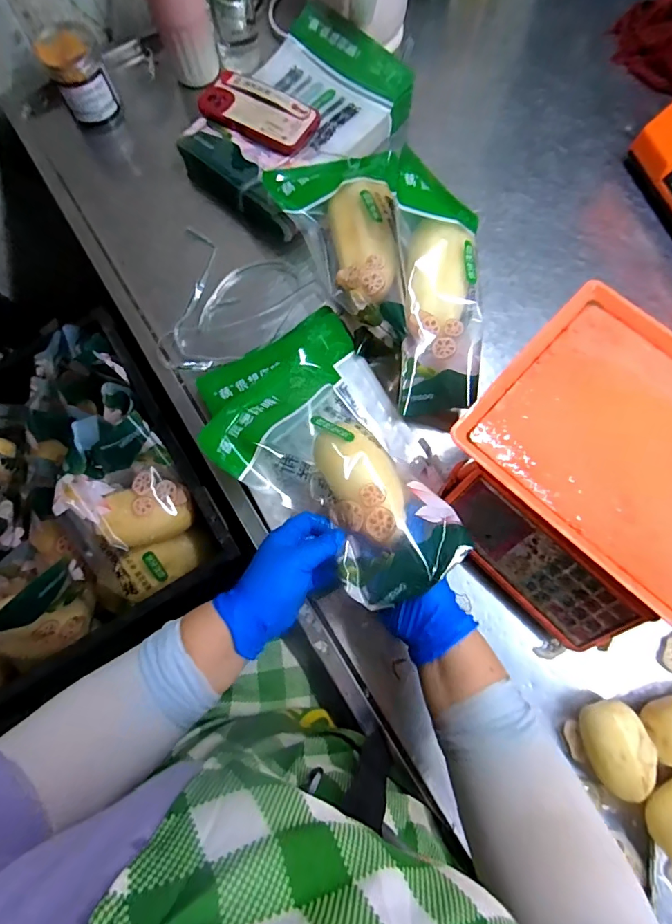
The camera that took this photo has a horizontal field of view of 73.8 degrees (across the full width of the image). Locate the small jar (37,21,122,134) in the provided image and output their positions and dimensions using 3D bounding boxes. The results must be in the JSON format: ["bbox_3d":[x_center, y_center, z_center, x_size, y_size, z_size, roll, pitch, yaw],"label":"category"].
[{"bbox_3d":[-0.366,-0.551,0.653,0.081,0.091,0.061,-23,76,-5],"label":"small jar"}]

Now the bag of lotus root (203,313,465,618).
[{"bbox_3d":[-0.009,-0.018,0.490,0.200,0.114,0.340,-29,77,-6],"label":"bag of lotus root"}]

